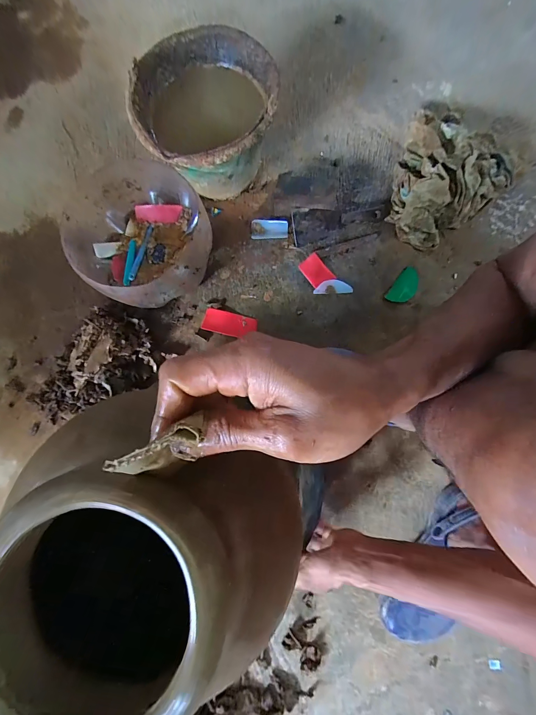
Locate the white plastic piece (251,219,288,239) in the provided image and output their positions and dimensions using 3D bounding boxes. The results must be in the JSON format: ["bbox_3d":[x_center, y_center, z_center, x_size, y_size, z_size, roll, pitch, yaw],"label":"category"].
[{"bbox_3d":[0.004,-0.271,0.646,0.076,0.017,0.037,0,80,1],"label":"white plastic piece"}]

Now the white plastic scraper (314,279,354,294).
[{"bbox_3d":[0.132,-0.144,0.620,0.076,0.006,0.027,-2,80,1],"label":"white plastic scraper"}]

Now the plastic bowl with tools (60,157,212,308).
[{"bbox_3d":[-0.239,-0.225,0.589,0.240,0.131,0.269,-23,80,-3],"label":"plastic bowl with tools"}]

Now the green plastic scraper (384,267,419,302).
[{"bbox_3d":[0.278,-0.143,0.616,0.044,0.004,0.083,37,83,7],"label":"green plastic scraper"}]

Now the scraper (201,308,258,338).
[{"bbox_3d":[-0.076,-0.068,0.610,0.103,0.017,0.046,13,80,3],"label":"scraper"}]

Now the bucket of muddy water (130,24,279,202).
[{"bbox_3d":[-0.107,-0.436,0.593,0.255,0.171,0.259,0,80,1],"label":"bucket of muddy water"}]

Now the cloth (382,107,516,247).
[{"bbox_3d":[0.359,-0.353,0.599,0.203,0.108,0.254,20,81,5],"label":"cloth"}]

